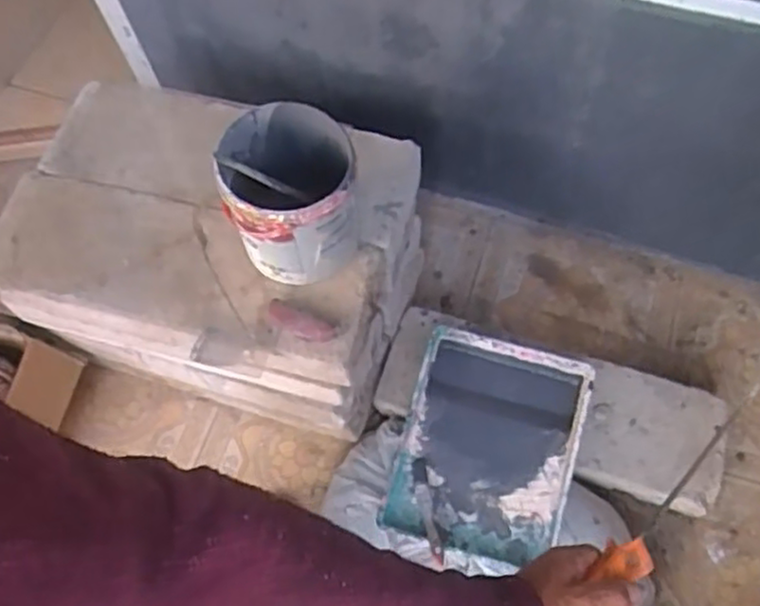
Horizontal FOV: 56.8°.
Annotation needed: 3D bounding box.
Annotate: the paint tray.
[{"bbox_3d":[0.178,0.242,1.171,0.275,0.072,0.354,15,67,11],"label":"paint tray"}]

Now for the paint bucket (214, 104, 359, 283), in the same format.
[{"bbox_3d":[-0.119,-0.145,0.981,0.172,0.191,0.181,-1,65,3],"label":"paint bucket"}]

